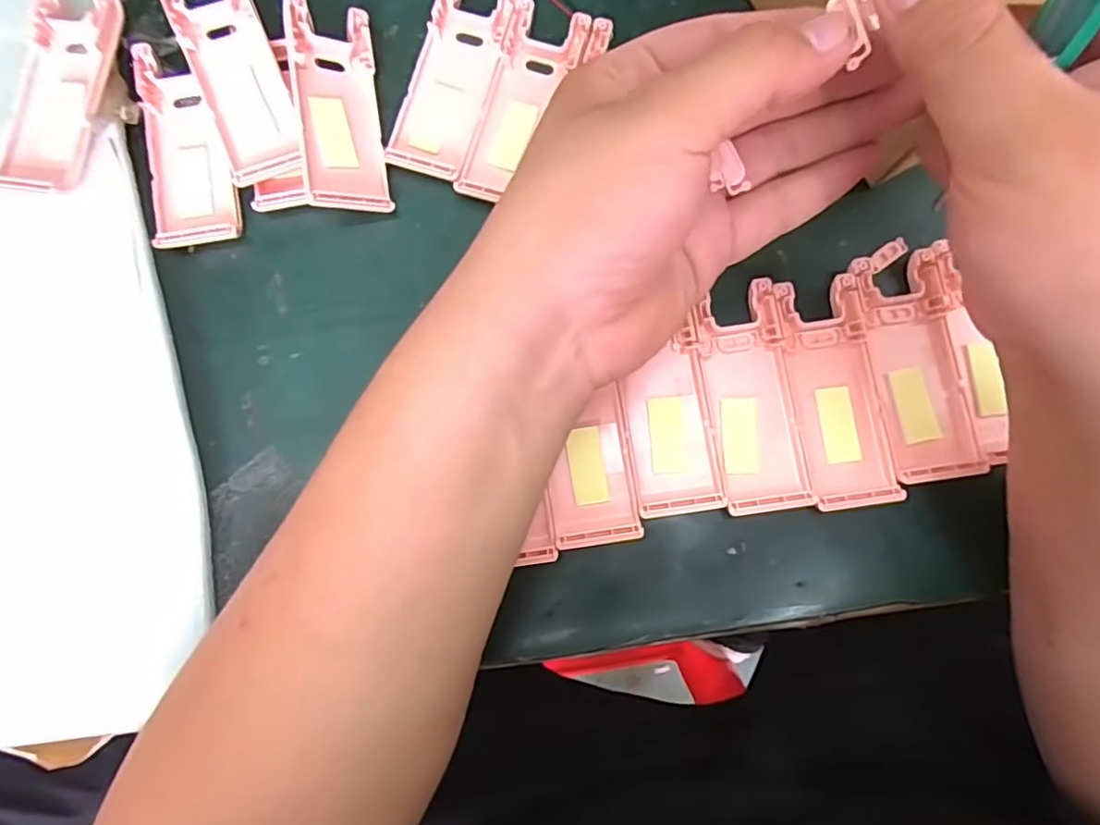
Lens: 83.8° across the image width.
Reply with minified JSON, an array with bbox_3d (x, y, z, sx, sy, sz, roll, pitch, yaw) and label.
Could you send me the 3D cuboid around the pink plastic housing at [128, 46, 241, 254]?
[{"bbox_3d":[-0.174,-0.128,0.295,0.038,0.013,0.099,-10,84,0],"label":"pink plastic housing"}]

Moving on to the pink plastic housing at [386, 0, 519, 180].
[{"bbox_3d":[-0.047,-0.164,0.303,0.038,0.011,0.100,16,85,3],"label":"pink plastic housing"}]

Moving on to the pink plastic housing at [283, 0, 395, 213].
[{"bbox_3d":[-0.101,-0.144,0.290,0.039,0.013,0.101,-6,84,-22],"label":"pink plastic housing"}]

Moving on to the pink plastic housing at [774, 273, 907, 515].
[{"bbox_3d":[0.131,-0.010,0.278,0.039,0.009,0.103,-8,84,0],"label":"pink plastic housing"}]

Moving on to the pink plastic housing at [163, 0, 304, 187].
[{"bbox_3d":[-0.147,-0.158,0.290,0.036,0.024,0.099,-20,84,-1],"label":"pink plastic housing"}]

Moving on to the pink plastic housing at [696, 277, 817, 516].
[{"bbox_3d":[0.092,-0.007,0.279,0.038,0.009,0.100,-9,84,0],"label":"pink plastic housing"}]

